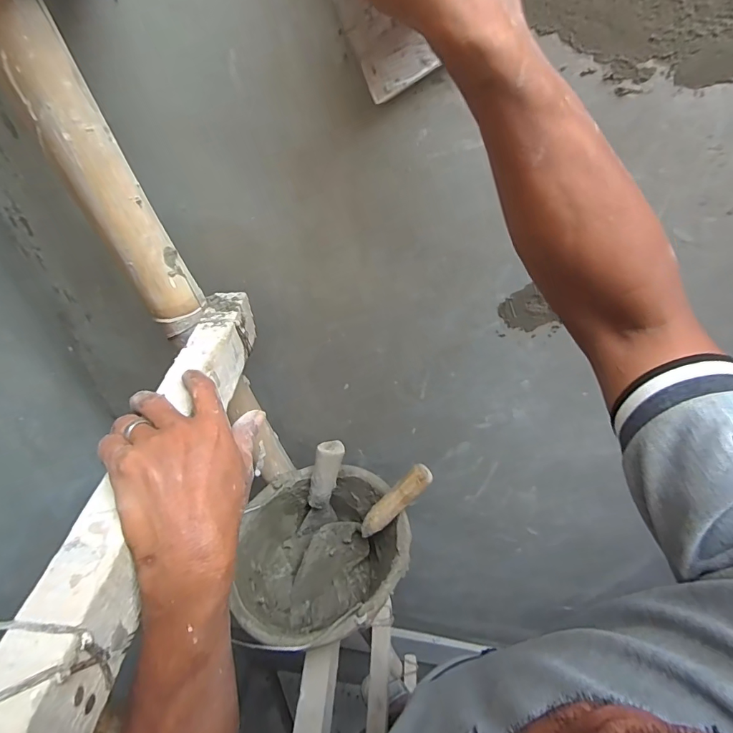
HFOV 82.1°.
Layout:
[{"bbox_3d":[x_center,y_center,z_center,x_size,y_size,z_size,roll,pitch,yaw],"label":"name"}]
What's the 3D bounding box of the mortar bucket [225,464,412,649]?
[{"bbox_3d":[-0.060,0.276,0.590,0.217,0.143,0.212,3,46,-3],"label":"mortar bucket"}]

